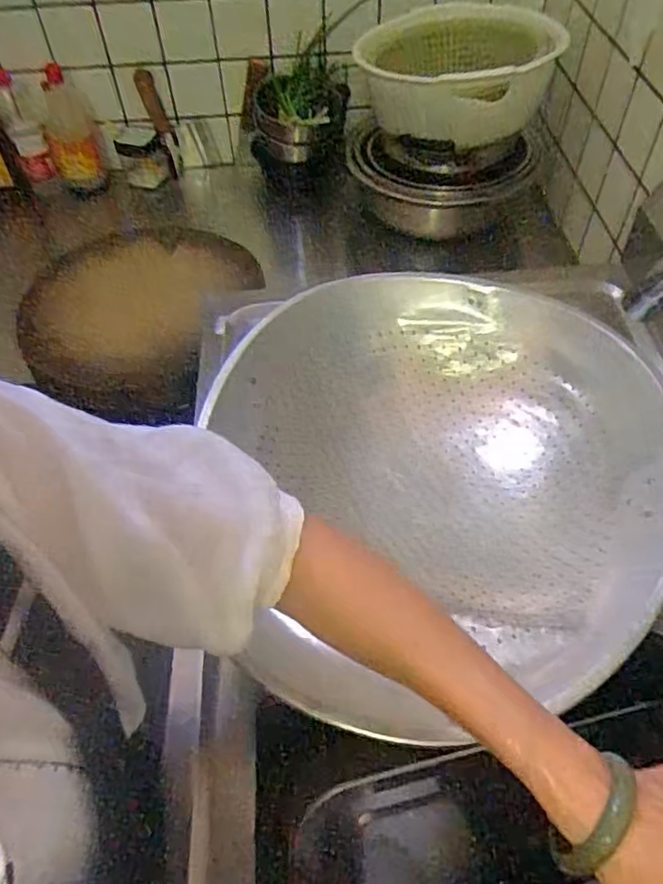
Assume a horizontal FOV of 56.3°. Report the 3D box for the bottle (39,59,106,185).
[{"bbox_3d":[-0.519,-0.628,1.229,0.101,0.189,0.070,-17,54,-11],"label":"bottle"}]

